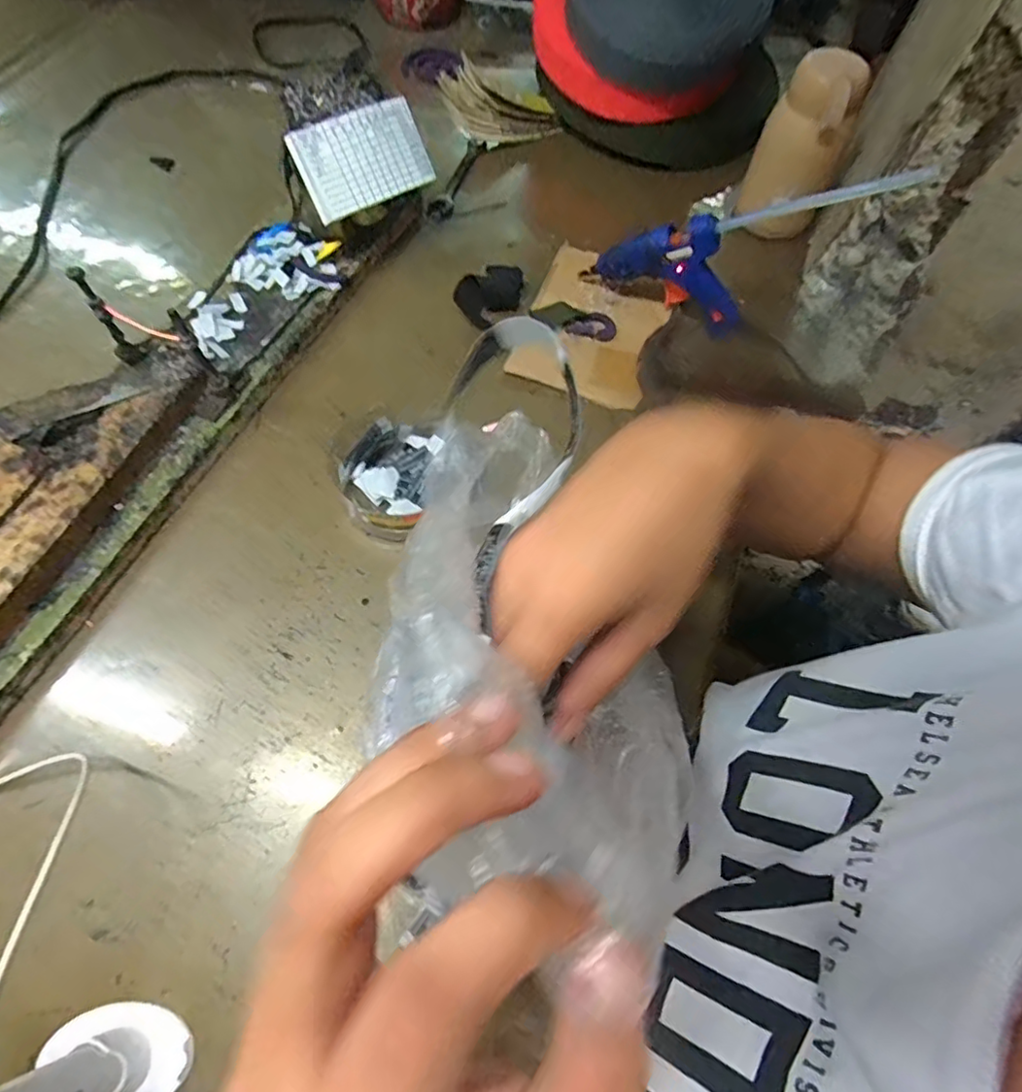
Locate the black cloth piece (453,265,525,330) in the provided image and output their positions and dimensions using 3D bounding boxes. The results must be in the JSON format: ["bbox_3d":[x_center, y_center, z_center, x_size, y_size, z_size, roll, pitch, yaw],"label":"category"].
[{"bbox_3d":[-0.017,-0.225,0.507,0.044,0.035,0.066,37,68,14],"label":"black cloth piece"}]

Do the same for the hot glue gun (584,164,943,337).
[{"bbox_3d":[0.183,-0.227,0.461,0.242,0.105,0.029,-2,57,40],"label":"hot glue gun"}]

